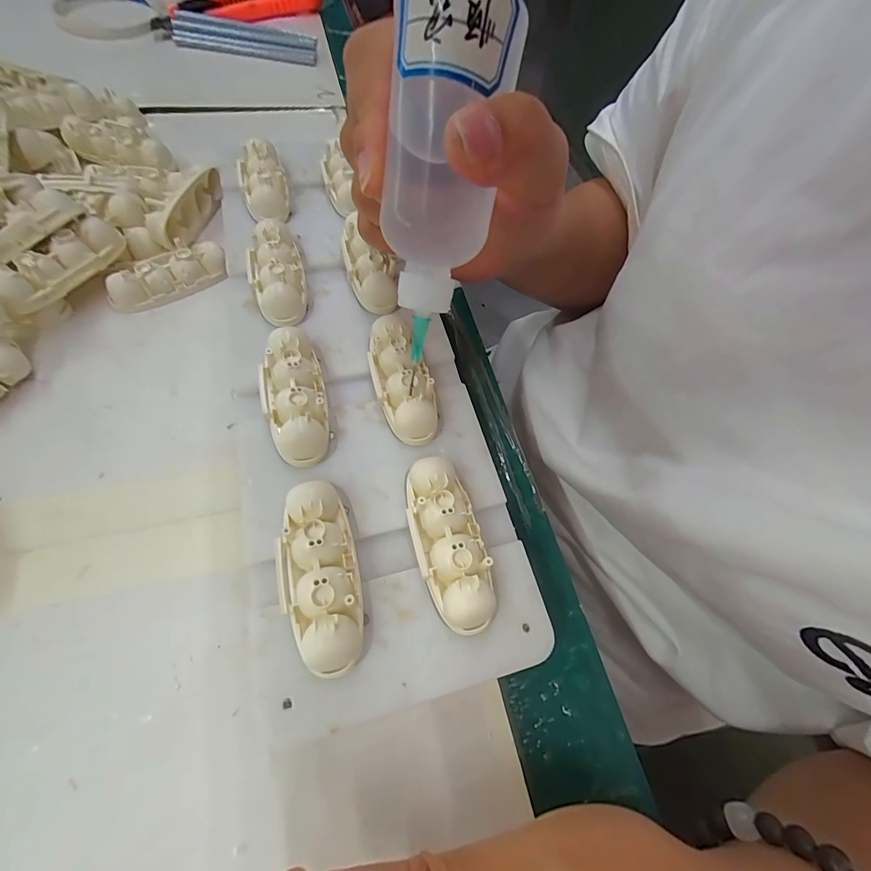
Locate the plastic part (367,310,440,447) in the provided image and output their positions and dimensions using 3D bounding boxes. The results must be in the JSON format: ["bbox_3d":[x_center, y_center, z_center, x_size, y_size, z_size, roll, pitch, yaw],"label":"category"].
[{"bbox_3d":[-0.015,-0.026,0.175,0.023,0.014,0.059,-13,65,-12],"label":"plastic part"}]

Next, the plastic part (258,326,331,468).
[{"bbox_3d":[-0.058,-0.017,0.168,0.024,0.017,0.059,-18,66,-14],"label":"plastic part"}]

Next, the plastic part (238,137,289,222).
[{"bbox_3d":[-0.097,-0.142,0.226,0.024,0.022,0.053,-15,65,-13],"label":"plastic part"}]

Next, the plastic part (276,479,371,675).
[{"bbox_3d":[-0.040,0.047,0.137,0.025,0.017,0.061,-14,65,-13],"label":"plastic part"}]

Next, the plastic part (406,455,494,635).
[{"bbox_3d":[0.004,0.037,0.145,0.023,0.014,0.061,-10,64,-11],"label":"plastic part"}]

